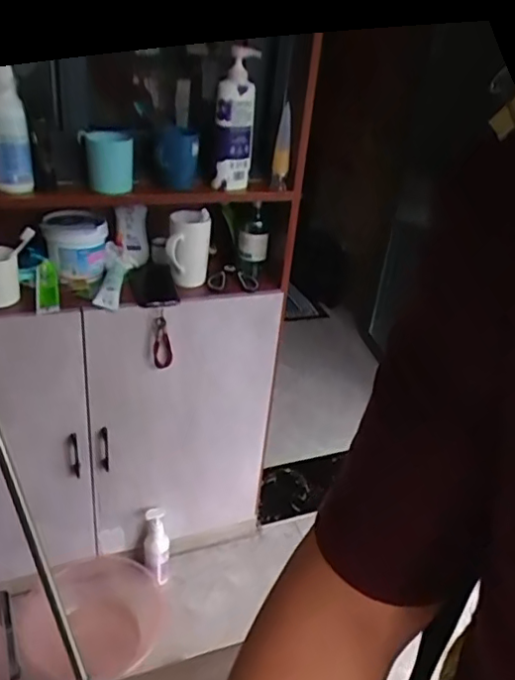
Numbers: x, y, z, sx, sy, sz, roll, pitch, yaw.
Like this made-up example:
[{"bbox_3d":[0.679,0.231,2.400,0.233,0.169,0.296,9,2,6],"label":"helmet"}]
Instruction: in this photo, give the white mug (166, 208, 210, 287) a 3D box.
[{"bbox_3d":[-0.144,-0.189,1.204,0.072,0.145,0.091,6,30,-1],"label":"white mug"}]

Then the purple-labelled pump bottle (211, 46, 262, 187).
[{"bbox_3d":[-0.042,-0.421,1.113,0.065,0.243,0.086,8,30,4],"label":"purple-labelled pump bottle"}]

